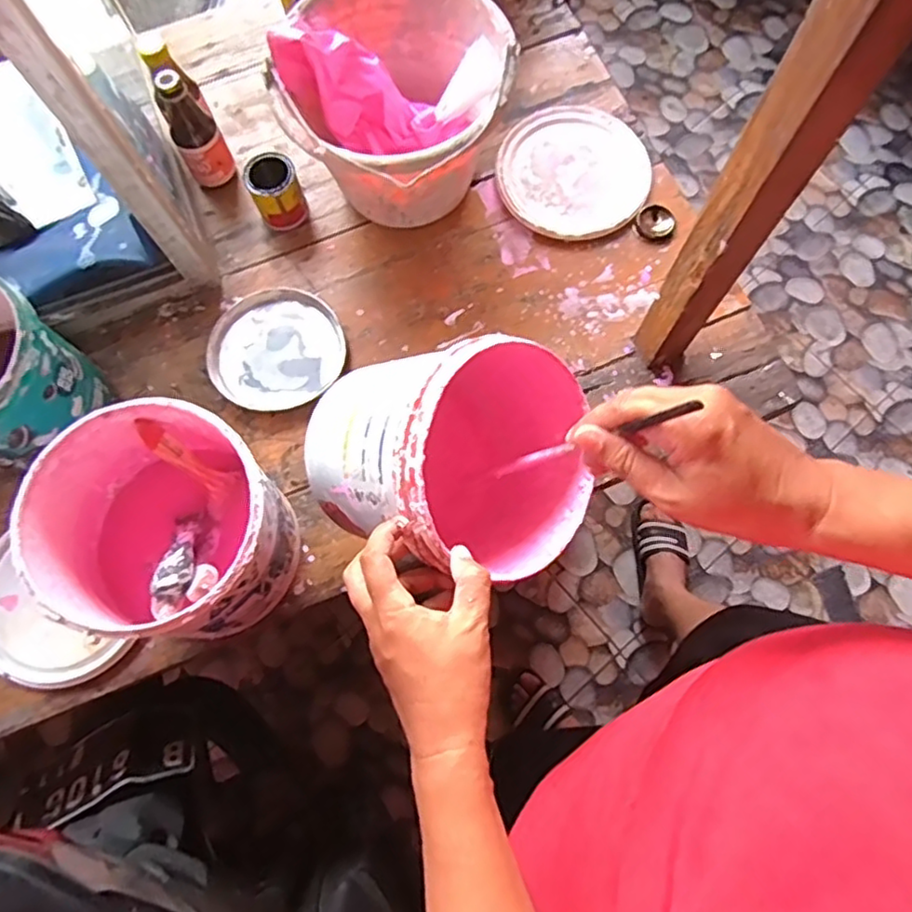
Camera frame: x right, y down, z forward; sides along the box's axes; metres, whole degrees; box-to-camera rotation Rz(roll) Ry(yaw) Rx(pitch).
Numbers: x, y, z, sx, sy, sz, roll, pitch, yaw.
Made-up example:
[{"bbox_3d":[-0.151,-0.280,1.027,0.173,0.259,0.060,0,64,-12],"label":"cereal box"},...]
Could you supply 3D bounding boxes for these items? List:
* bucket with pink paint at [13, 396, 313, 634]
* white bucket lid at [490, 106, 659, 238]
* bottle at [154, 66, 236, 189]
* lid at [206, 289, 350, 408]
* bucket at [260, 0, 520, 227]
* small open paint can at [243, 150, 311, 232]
[{"bbox_3d":[-0.242,0.064,0.569,0.181,0.193,0.173,0,75,1],"label":"bucket with pink paint"},{"bbox_3d":[0.141,-0.341,0.765,0.177,0.009,0.174,0,75,1],"label":"white bucket lid"},{"bbox_3d":[-0.296,-0.366,0.725,0.054,0.137,0.052,-28,76,-6],"label":"bottle"},{"bbox_3d":[-0.203,-0.121,0.720,0.153,0.009,0.139,0,75,1],"label":"lid"},{"bbox_3d":[-0.061,-0.368,0.690,0.231,0.175,0.238,0,75,1],"label":"bucket"},{"bbox_3d":[-0.205,-0.303,0.735,0.055,0.064,0.055,0,75,1],"label":"small open paint can"}]

